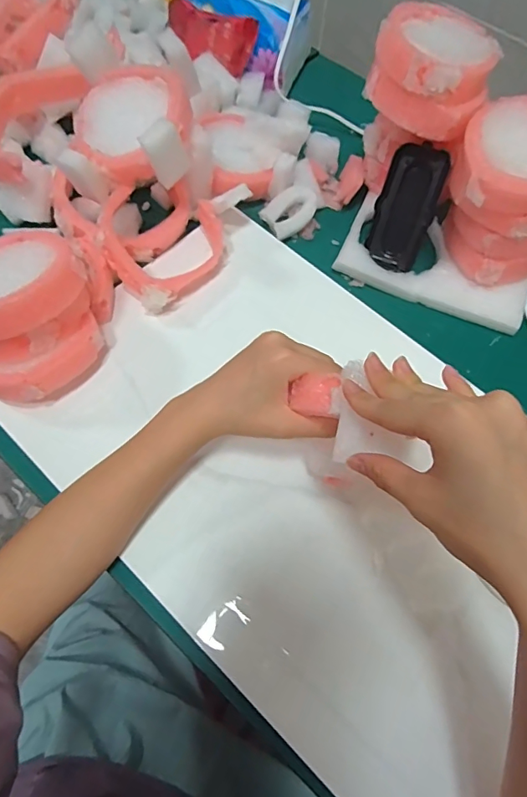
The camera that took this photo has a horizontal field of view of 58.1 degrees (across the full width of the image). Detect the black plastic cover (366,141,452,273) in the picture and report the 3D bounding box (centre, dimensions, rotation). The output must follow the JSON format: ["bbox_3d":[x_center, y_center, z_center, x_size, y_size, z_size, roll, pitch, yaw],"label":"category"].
[{"bbox_3d":[0.134,-0.178,0.449,0.051,0.106,0.024,16,27,5],"label":"black plastic cover"}]

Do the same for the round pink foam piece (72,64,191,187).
[{"bbox_3d":[-0.112,-0.236,0.403,0.098,0.027,0.089,-32,83,3],"label":"round pink foam piece"}]

